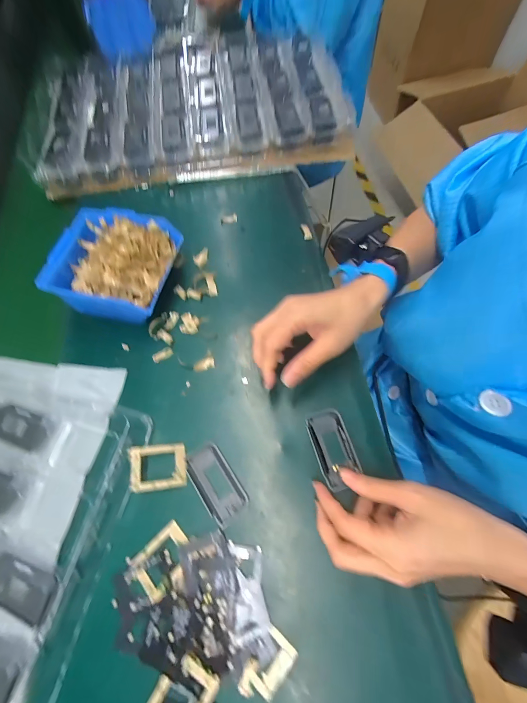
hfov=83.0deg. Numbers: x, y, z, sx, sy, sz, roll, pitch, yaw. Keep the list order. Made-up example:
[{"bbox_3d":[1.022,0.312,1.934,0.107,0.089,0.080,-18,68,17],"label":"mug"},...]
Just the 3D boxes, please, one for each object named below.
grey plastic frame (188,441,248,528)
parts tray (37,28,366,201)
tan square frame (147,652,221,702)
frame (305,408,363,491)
[{"bbox_3d":[-0.047,0.132,0.299,0.039,0.004,0.073,-34,70,-12],"label":"grey plastic frame"},{"bbox_3d":[-0.125,-0.454,0.531,0.497,0.053,0.368,-7,67,-1],"label":"parts tray"},{"bbox_3d":[-0.065,0.275,0.238,0.042,0.009,0.052,29,71,14],"label":"tan square frame"},{"bbox_3d":[0.072,0.099,0.308,0.040,0.006,0.077,-17,67,-5],"label":"frame"}]

